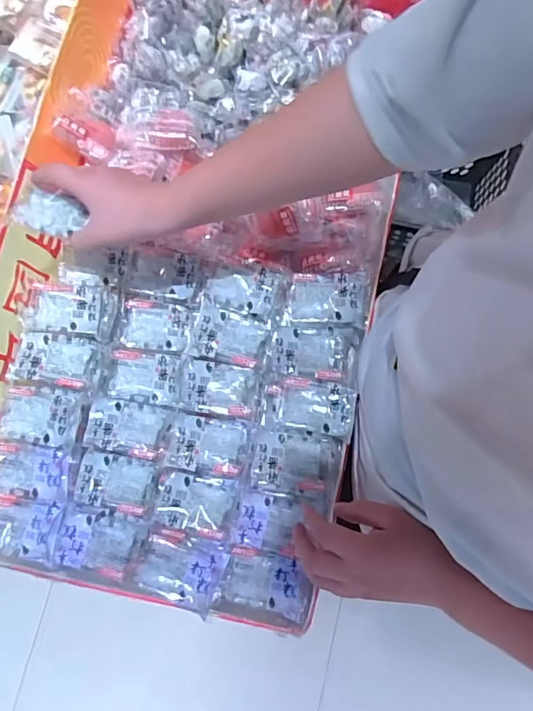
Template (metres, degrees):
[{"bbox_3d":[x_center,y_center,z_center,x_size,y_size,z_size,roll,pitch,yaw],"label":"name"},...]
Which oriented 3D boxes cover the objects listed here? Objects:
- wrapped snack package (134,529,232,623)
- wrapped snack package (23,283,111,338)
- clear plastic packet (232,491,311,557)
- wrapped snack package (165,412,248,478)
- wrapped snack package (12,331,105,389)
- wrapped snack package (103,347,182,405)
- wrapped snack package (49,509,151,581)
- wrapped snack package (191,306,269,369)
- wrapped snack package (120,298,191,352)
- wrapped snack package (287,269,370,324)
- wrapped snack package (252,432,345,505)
[{"bbox_3d":[-0.098,0.242,0.549,0.092,0.022,0.071,20,80,4],"label":"wrapped snack package"},{"bbox_3d":[-0.243,-0.057,0.582,0.099,0.018,0.060,5,80,2],"label":"wrapped snack package"},{"bbox_3d":[0.002,0.195,0.568,0.073,0.014,0.068,13,80,3],"label":"clear plastic packet"},{"bbox_3d":[-0.070,0.106,0.573,0.092,0.013,0.065,9,80,2],"label":"wrapped snack package"},{"bbox_3d":[-0.249,0.005,0.571,0.092,0.016,0.061,6,80,2],"label":"wrapped snack package"},{"bbox_3d":[-0.150,0.024,0.590,0.087,0.013,0.064,9,80,2],"label":"wrapped snack package"},{"bbox_3d":[-0.192,0.214,0.553,0.098,0.023,0.067,11,80,3],"label":"wrapped snack package"},{"bbox_3d":[-0.045,-0.022,0.590,0.084,0.014,0.062,12,80,3],"label":"wrapped snack package"},{"bbox_3d":[-0.138,-0.037,0.600,0.084,0.011,0.060,8,80,2],"label":"wrapped snack package"},{"bbox_3d":[0.076,-0.071,0.591,0.094,0.015,0.063,-1,79,1],"label":"wrapped snack package"},{"bbox_3d":[0.034,0.130,0.569,0.099,0.032,0.076,10,80,3],"label":"wrapped snack package"}]

